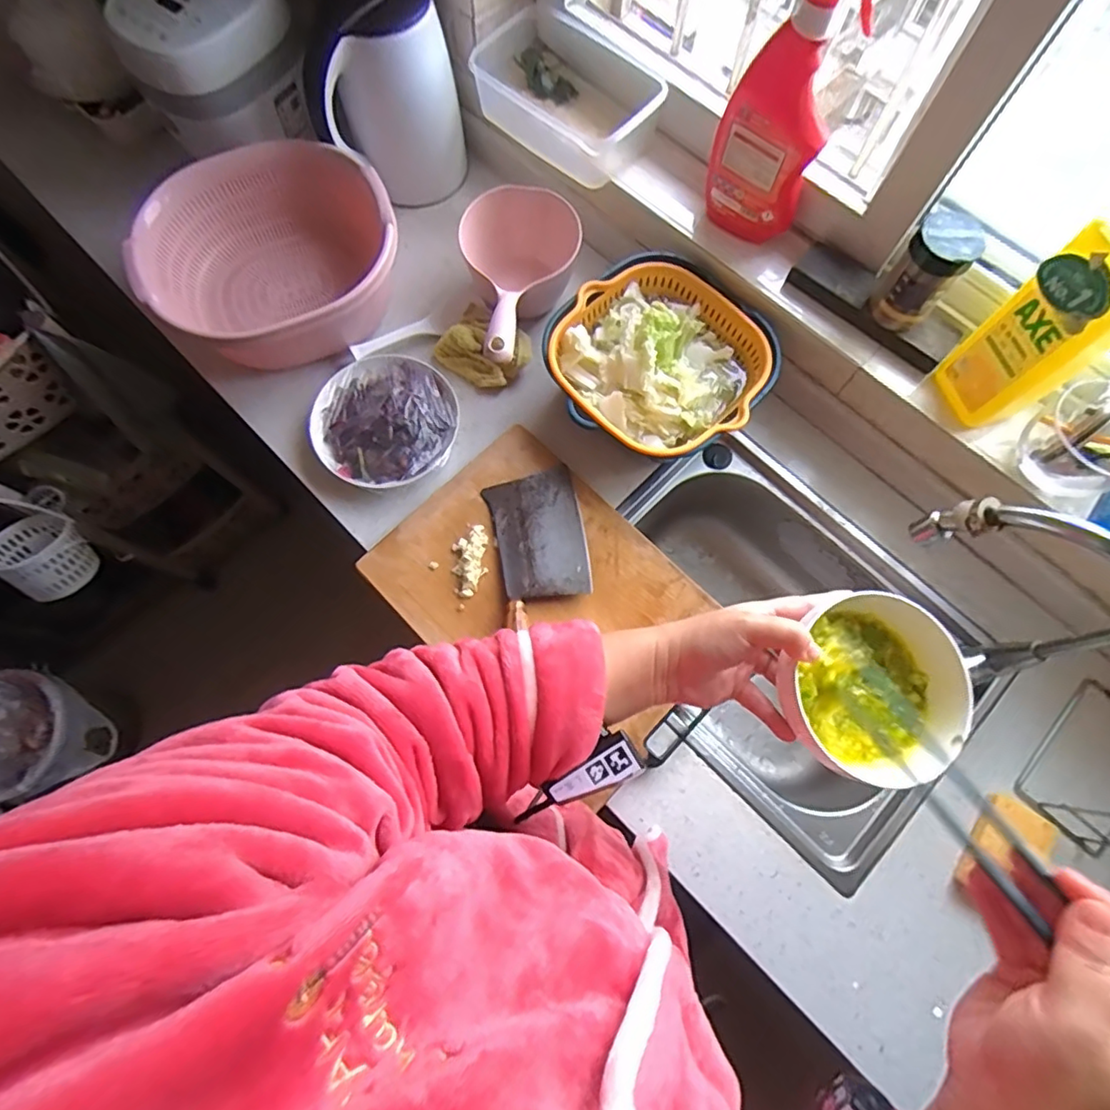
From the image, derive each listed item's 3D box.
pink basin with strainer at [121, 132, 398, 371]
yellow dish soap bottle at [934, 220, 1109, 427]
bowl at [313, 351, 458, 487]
[{"bbox_3d":[-0.324,-0.337,0.695,0.283,0.150,0.217,-36,77,-10],"label":"pink basin with strainer"},{"bbox_3d":[0.462,-0.210,0.531,0.057,0.234,0.092,-31,76,-9],"label":"yellow dish soap bottle"},{"bbox_3d":[-0.209,-0.172,0.723,0.169,0.044,0.174,0,73,0],"label":"bowl"}]

